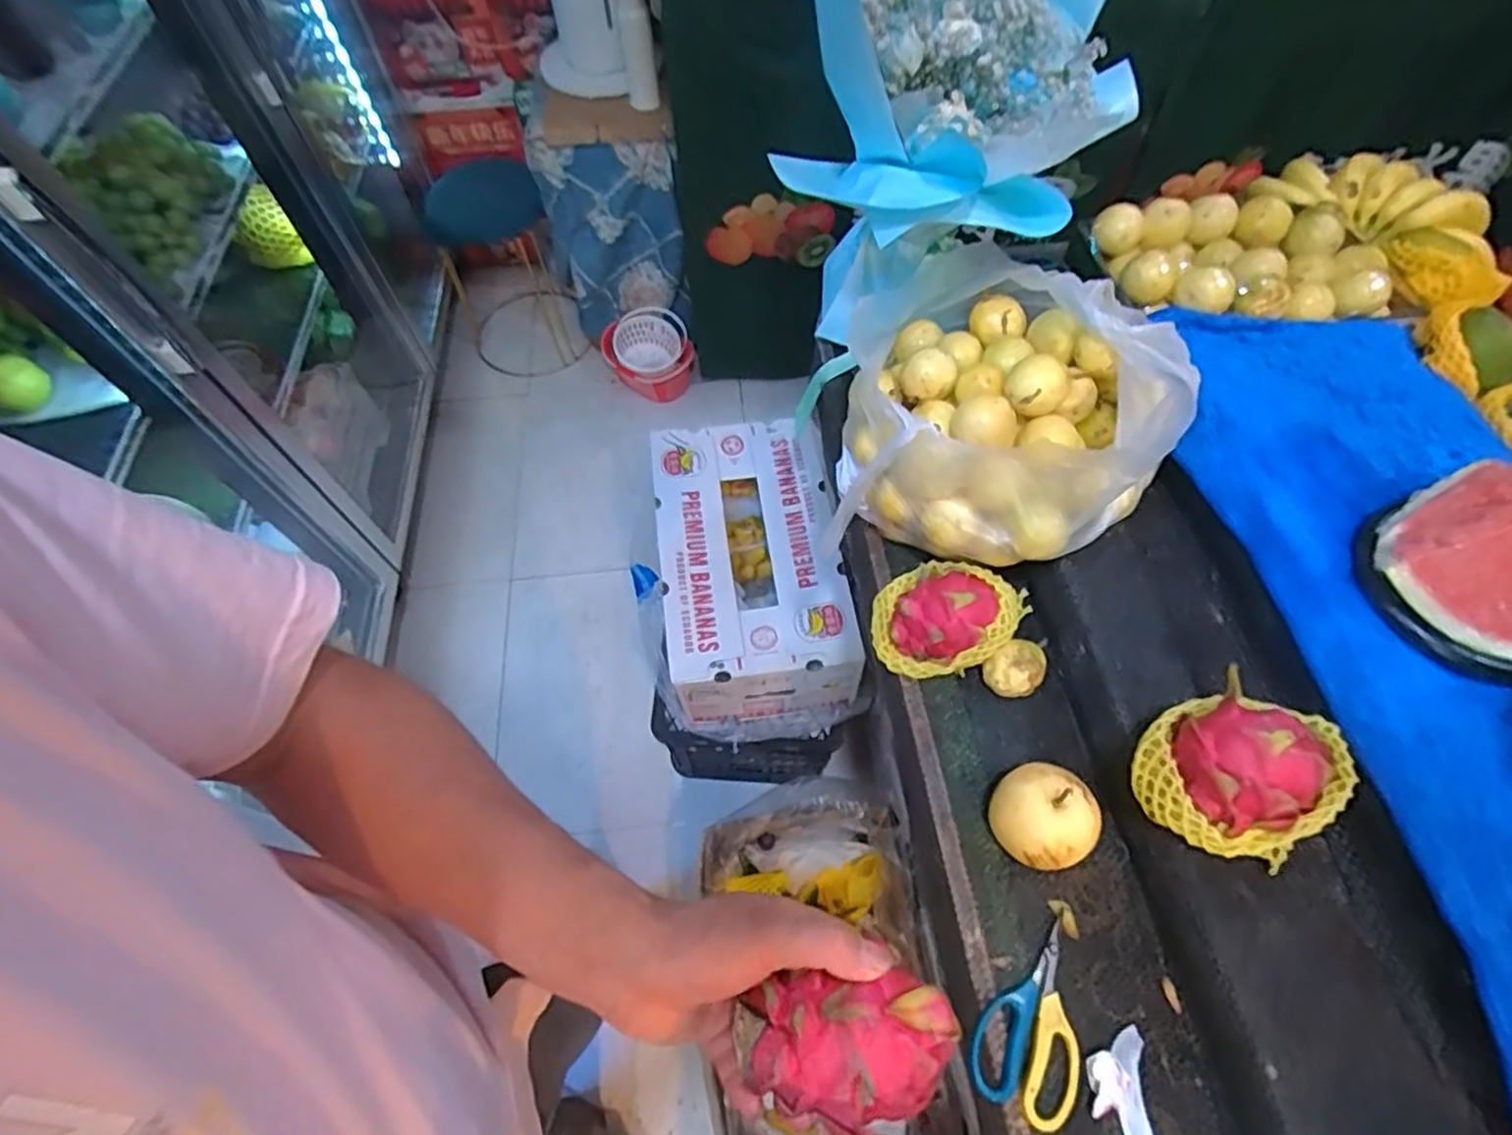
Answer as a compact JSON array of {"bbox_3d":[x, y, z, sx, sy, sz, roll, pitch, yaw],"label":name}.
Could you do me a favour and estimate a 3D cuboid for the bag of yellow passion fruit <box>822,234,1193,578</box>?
[{"bbox_3d":[0.214,-0.149,0.625,0.259,0.226,0.252,9,62,6],"label":"bag of yellow passion fruit"}]

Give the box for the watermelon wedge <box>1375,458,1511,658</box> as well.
[{"bbox_3d":[0.500,-0.004,0.474,0.121,0.077,0.149,-15,62,-7],"label":"watermelon wedge"}]

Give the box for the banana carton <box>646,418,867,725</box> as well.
[{"bbox_3d":[-0.016,0.001,1.251,0.292,0.186,0.515,-8,61,-4],"label":"banana carton"}]

